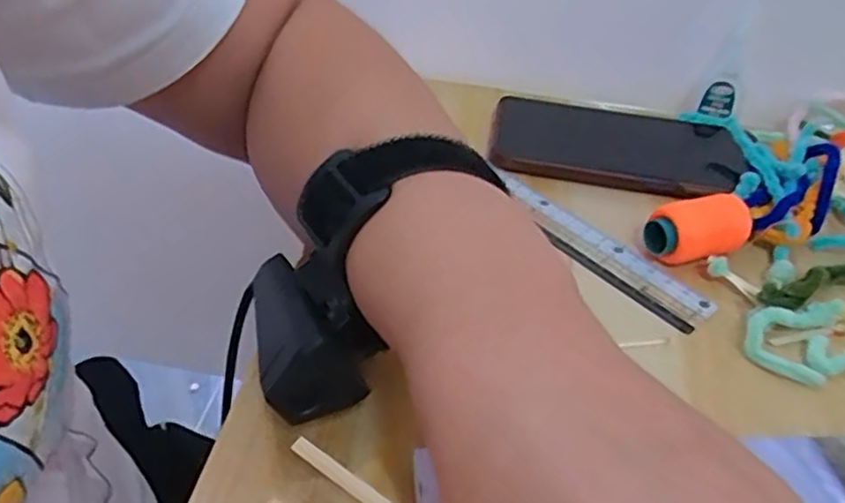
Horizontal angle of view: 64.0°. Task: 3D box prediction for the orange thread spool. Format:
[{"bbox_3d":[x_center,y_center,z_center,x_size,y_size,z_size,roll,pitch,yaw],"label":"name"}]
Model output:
[{"bbox_3d":[0.139,-0.009,0.342,0.051,0.029,0.025,-9,41,-16],"label":"orange thread spool"}]

